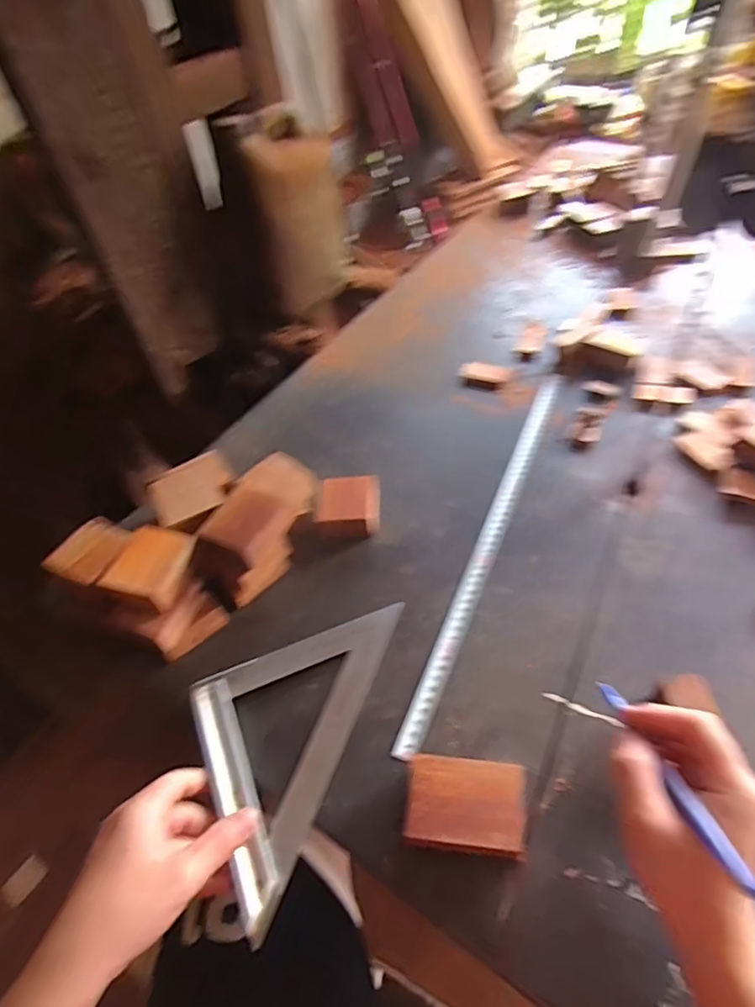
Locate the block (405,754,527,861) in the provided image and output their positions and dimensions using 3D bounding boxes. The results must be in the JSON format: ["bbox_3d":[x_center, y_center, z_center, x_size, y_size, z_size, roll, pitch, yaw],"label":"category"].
[{"bbox_3d":[0.062,0.214,0.403,0.079,0.034,0.056,1,50,9],"label":"block"}]

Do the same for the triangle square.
[{"bbox_3d":[-0.086,0.176,0.464,0.128,0.015,0.248,16,53,16],"label":"triangle square"}]

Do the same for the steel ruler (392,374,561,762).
[{"bbox_3d":[0.120,0.019,0.579,0.023,0.004,0.484,15,54,20],"label":"steel ruler"}]

